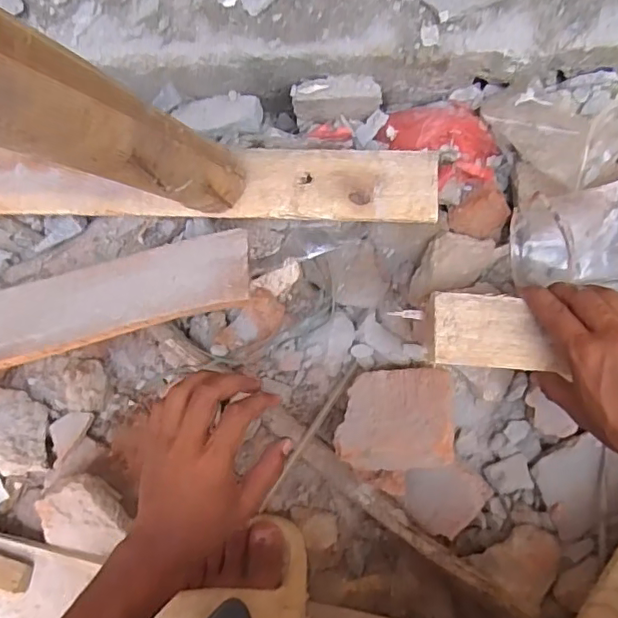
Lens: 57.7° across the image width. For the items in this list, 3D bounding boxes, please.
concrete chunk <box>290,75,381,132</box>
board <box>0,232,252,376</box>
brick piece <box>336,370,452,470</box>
[{"bbox_3d":[0.026,-0.194,0.523,0.081,0.047,0.032,-4,90,6],"label":"concrete chunk"},{"bbox_3d":[-0.326,0.035,0.468,0.579,0.021,0.091,-14,58,2],"label":"board"},{"bbox_3d":[0.078,0.096,0.495,0.097,0.025,0.087,-7,45,17],"label":"brick piece"}]

